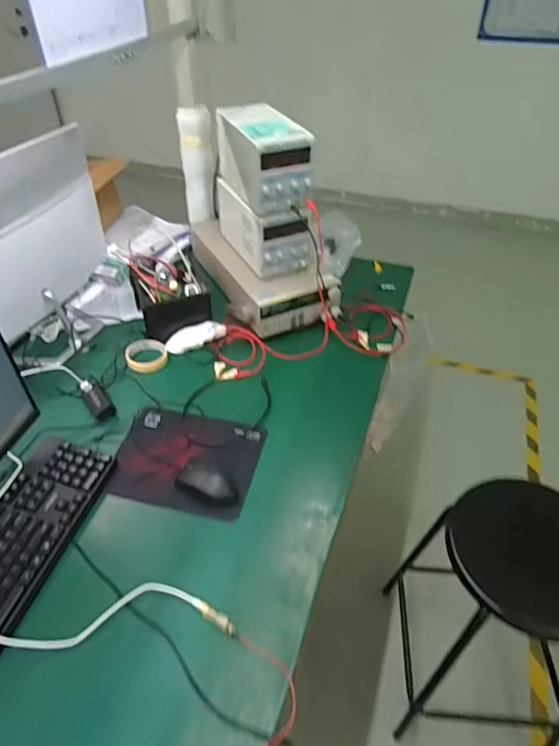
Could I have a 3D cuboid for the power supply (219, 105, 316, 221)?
[{"bbox_3d":[-0.040,-0.492,1.130,0.134,0.153,0.276,-14,44,-16],"label":"power supply"}]

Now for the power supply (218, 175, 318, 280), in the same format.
[{"bbox_3d":[-0.043,-0.376,1.247,0.141,0.168,0.306,-18,45,-19],"label":"power supply"}]

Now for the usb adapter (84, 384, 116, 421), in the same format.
[{"bbox_3d":[-0.367,0.055,1.005,0.040,0.029,0.080,-26,49,-26],"label":"usb adapter"}]

